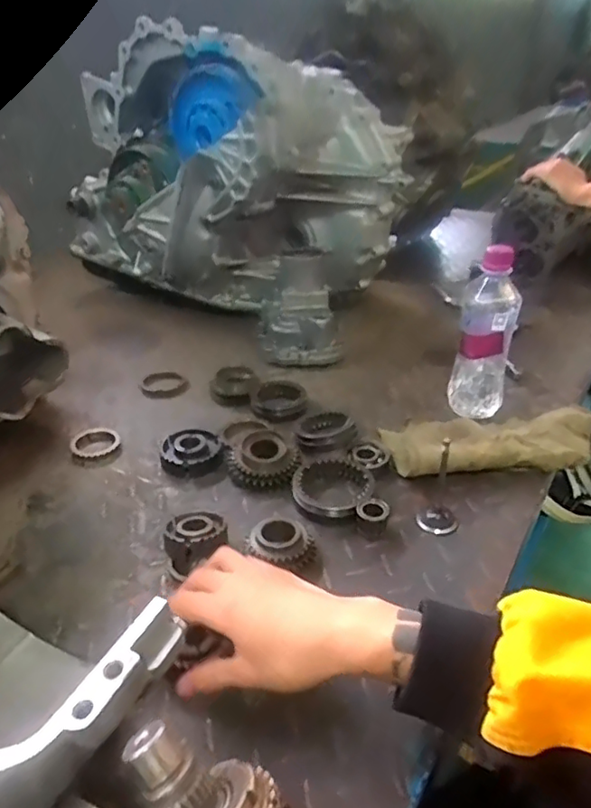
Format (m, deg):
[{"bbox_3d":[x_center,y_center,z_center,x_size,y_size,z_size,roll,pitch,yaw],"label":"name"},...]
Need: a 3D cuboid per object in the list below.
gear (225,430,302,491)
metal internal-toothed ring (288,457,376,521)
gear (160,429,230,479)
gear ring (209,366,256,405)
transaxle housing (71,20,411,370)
[{"bbox_3d":[-0.033,0.058,0.618,0.078,0.033,0.078,-3,32,-5],"label":"gear"},{"bbox_3d":[0.036,0.083,0.582,0.083,0.020,0.078,0,32,0],"label":"metal internal-toothed ring"},{"bbox_3d":[-0.112,0.054,0.646,0.069,0.025,0.069,-7,33,-11],"label":"gear"},{"bbox_3d":[-0.081,-0.023,0.753,0.058,0.028,0.058,0,32,0],"label":"gear ring"},{"bbox_3d":[-0.126,-0.337,0.936,0.536,0.381,0.260,21,37,30],"label":"transaxle housing"}]

